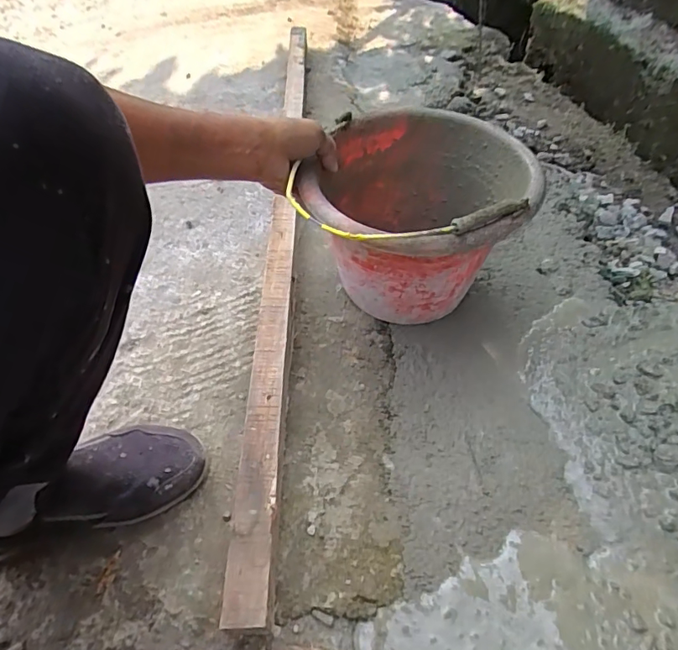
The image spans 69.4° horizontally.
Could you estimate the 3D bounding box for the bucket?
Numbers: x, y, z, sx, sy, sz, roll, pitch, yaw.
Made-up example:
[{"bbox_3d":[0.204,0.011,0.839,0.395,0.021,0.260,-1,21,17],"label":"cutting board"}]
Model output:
[{"bbox_3d":[0.098,-0.134,0.641,0.273,0.184,0.275,-1,49,1],"label":"bucket"}]

